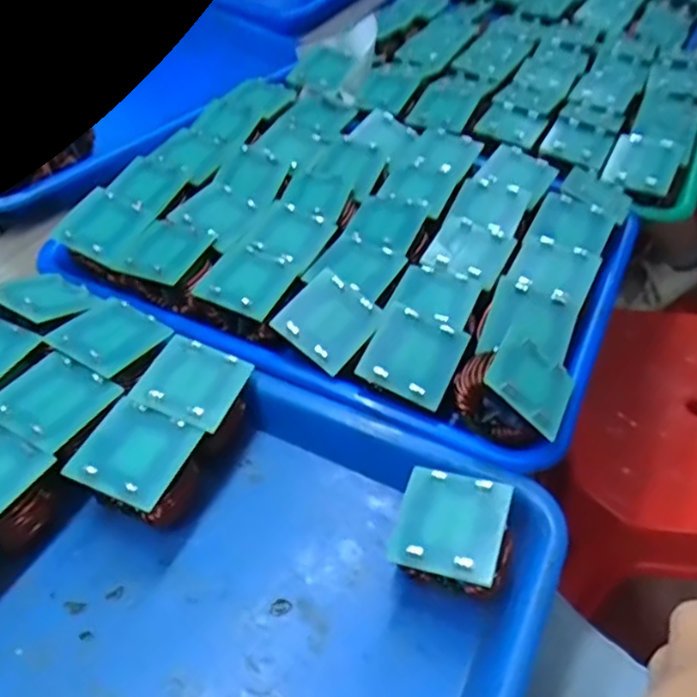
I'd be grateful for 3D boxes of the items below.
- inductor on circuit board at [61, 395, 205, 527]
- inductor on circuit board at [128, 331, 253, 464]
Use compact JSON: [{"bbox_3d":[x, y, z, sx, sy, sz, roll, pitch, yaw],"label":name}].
[{"bbox_3d":[-0.097,0.062,0.315,0.045,0.048,0.048,19,50,14],"label":"inductor on circuit board"},{"bbox_3d":[-0.078,0.028,0.343,0.044,0.049,0.047,16,49,11],"label":"inductor on circuit board"}]

